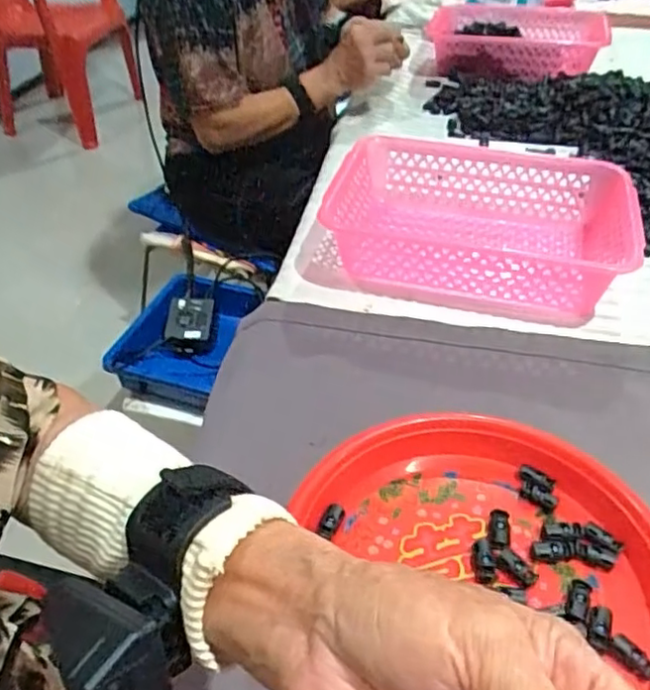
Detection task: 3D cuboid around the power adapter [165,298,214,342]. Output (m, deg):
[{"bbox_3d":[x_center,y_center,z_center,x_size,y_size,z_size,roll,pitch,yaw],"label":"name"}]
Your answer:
[{"bbox_3d":[-0.223,-0.038,1.032,0.072,0.024,0.087,3,58,-6],"label":"power adapter"}]

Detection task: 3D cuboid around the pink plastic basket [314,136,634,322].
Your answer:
[{"bbox_3d":[0.169,-0.134,0.689,0.312,0.075,0.217,11,44,11],"label":"pink plastic basket"}]

